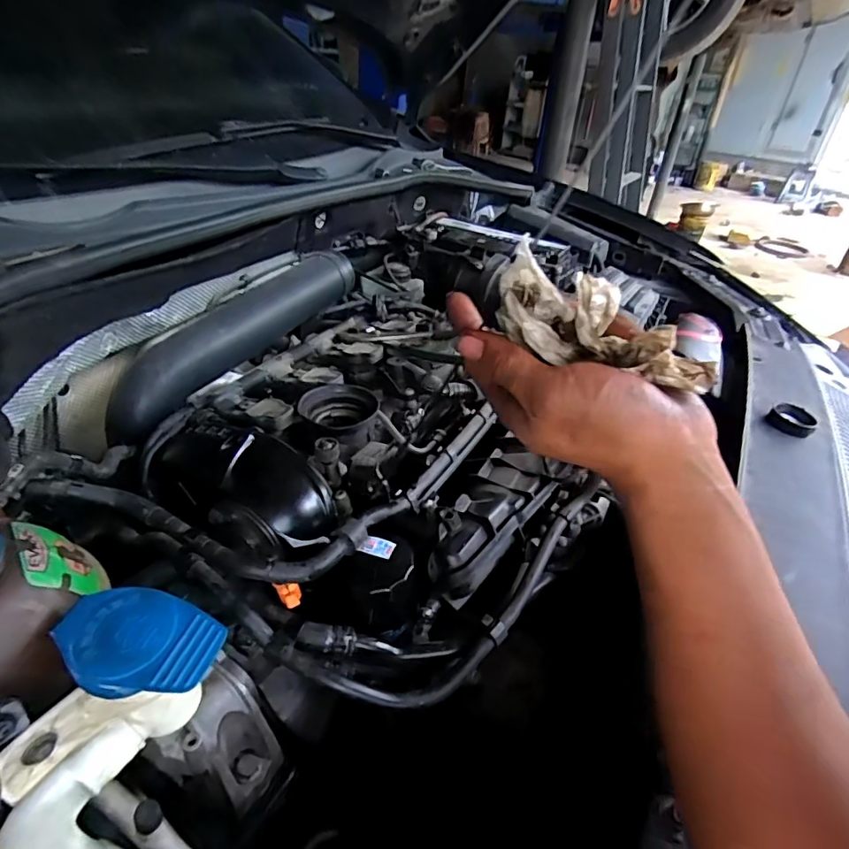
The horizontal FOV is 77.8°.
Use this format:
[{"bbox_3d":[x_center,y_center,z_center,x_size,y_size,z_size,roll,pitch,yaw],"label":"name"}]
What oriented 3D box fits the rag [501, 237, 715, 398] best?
[{"bbox_3d":[0.085,-0.044,0.245,0.109,0.042,0.033,25,37,7],"label":"rag"}]

